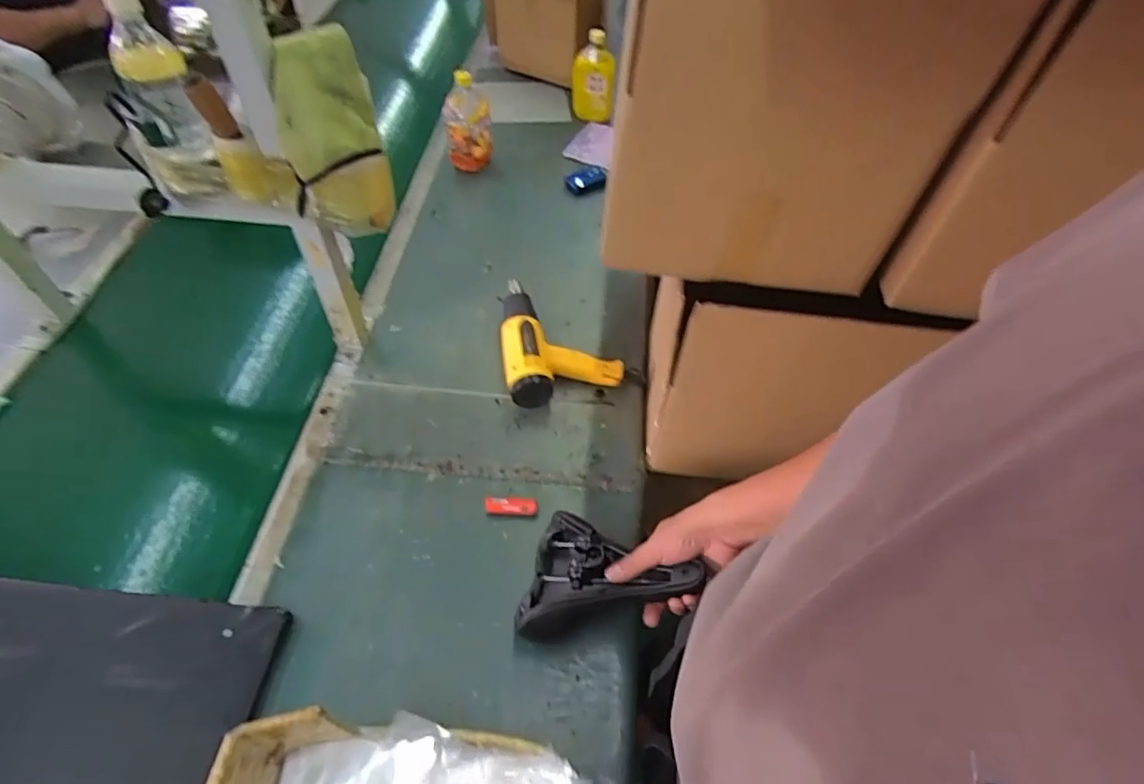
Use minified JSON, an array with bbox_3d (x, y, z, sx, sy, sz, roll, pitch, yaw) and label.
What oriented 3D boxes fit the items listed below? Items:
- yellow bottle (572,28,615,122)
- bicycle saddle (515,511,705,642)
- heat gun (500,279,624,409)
[{"bbox_3d":[0.055,-0.774,1.439,0.099,0.183,0.088,6,53,1],"label":"yellow bottle"},{"bbox_3d":[0.038,0.205,0.706,0.230,0.098,0.129,-28,14,18],"label":"bicycle saddle"},{"bbox_3d":[-0.033,-0.100,1.020,0.199,0.072,0.250,-11,55,-11],"label":"heat gun"}]

